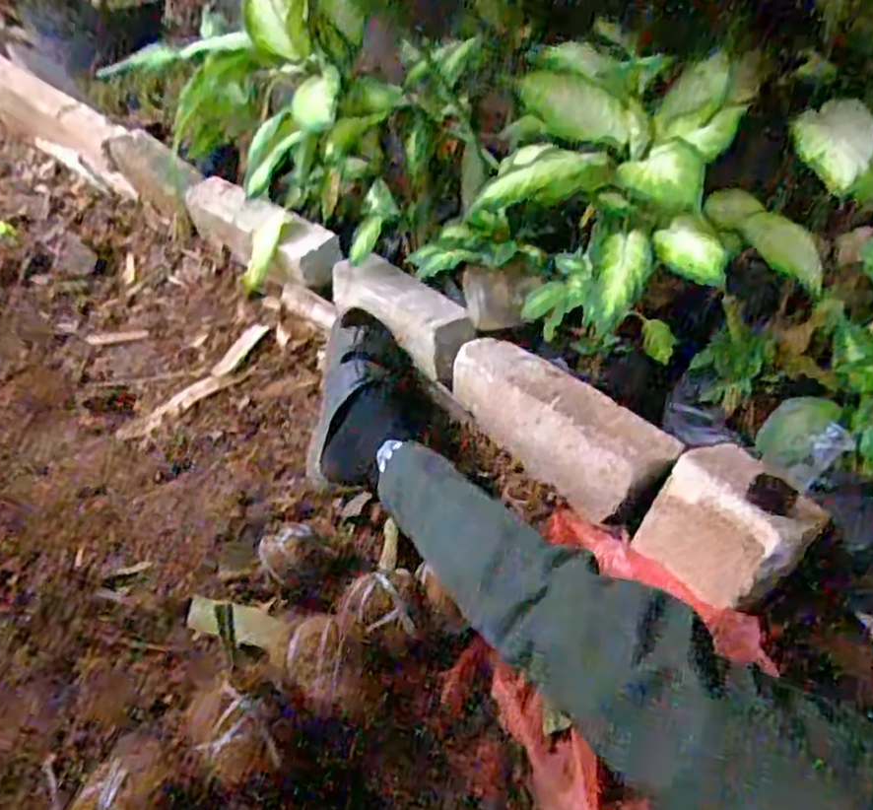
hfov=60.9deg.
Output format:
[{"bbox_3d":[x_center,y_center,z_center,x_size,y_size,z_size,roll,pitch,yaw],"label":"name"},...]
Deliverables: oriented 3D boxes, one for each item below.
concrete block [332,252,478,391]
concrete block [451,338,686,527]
[{"bbox_3d":[-0.049,-0.138,1.096,0.257,0.100,0.085,34,49,31],"label":"concrete block"},{"bbox_3d":[0.153,0.027,0.946,0.077,0.113,0.310,-29,49,-31],"label":"concrete block"}]

